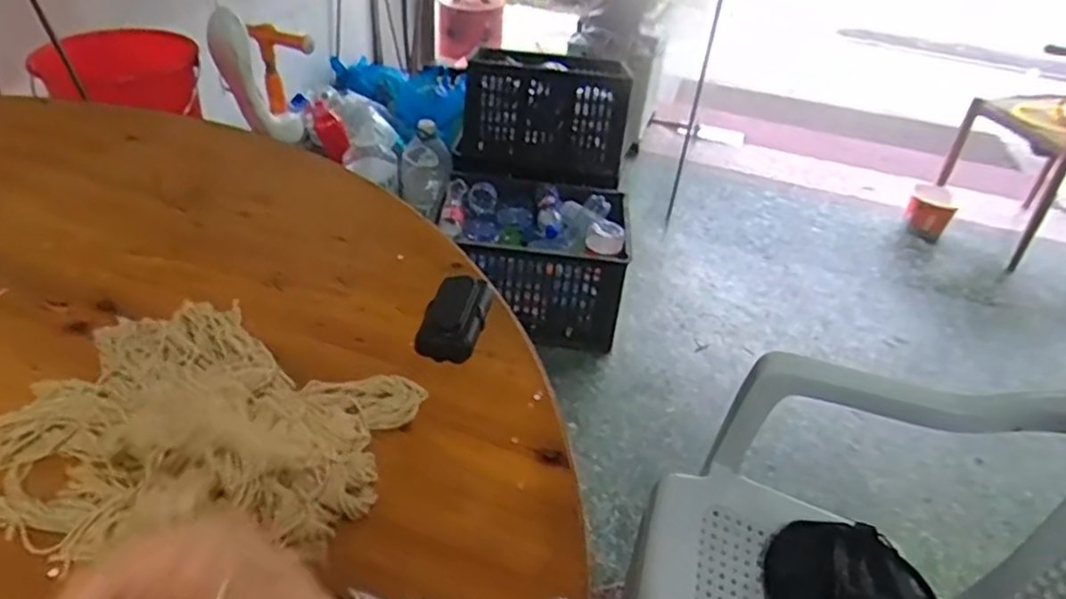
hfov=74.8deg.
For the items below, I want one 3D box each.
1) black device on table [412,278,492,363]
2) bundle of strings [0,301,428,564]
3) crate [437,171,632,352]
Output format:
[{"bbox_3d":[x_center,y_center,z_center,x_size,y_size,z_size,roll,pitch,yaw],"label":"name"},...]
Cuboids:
[{"bbox_3d":[-0.070,0.013,0.649,0.051,0.025,0.100,11,37,6],"label":"black device on table"},{"bbox_3d":[-0.241,0.072,0.492,0.268,0.088,0.215,15,38,10],"label":"bundle of strings"},{"bbox_3d":[-0.001,-0.124,1.868,0.475,0.334,0.360,6,37,-2],"label":"crate"}]

